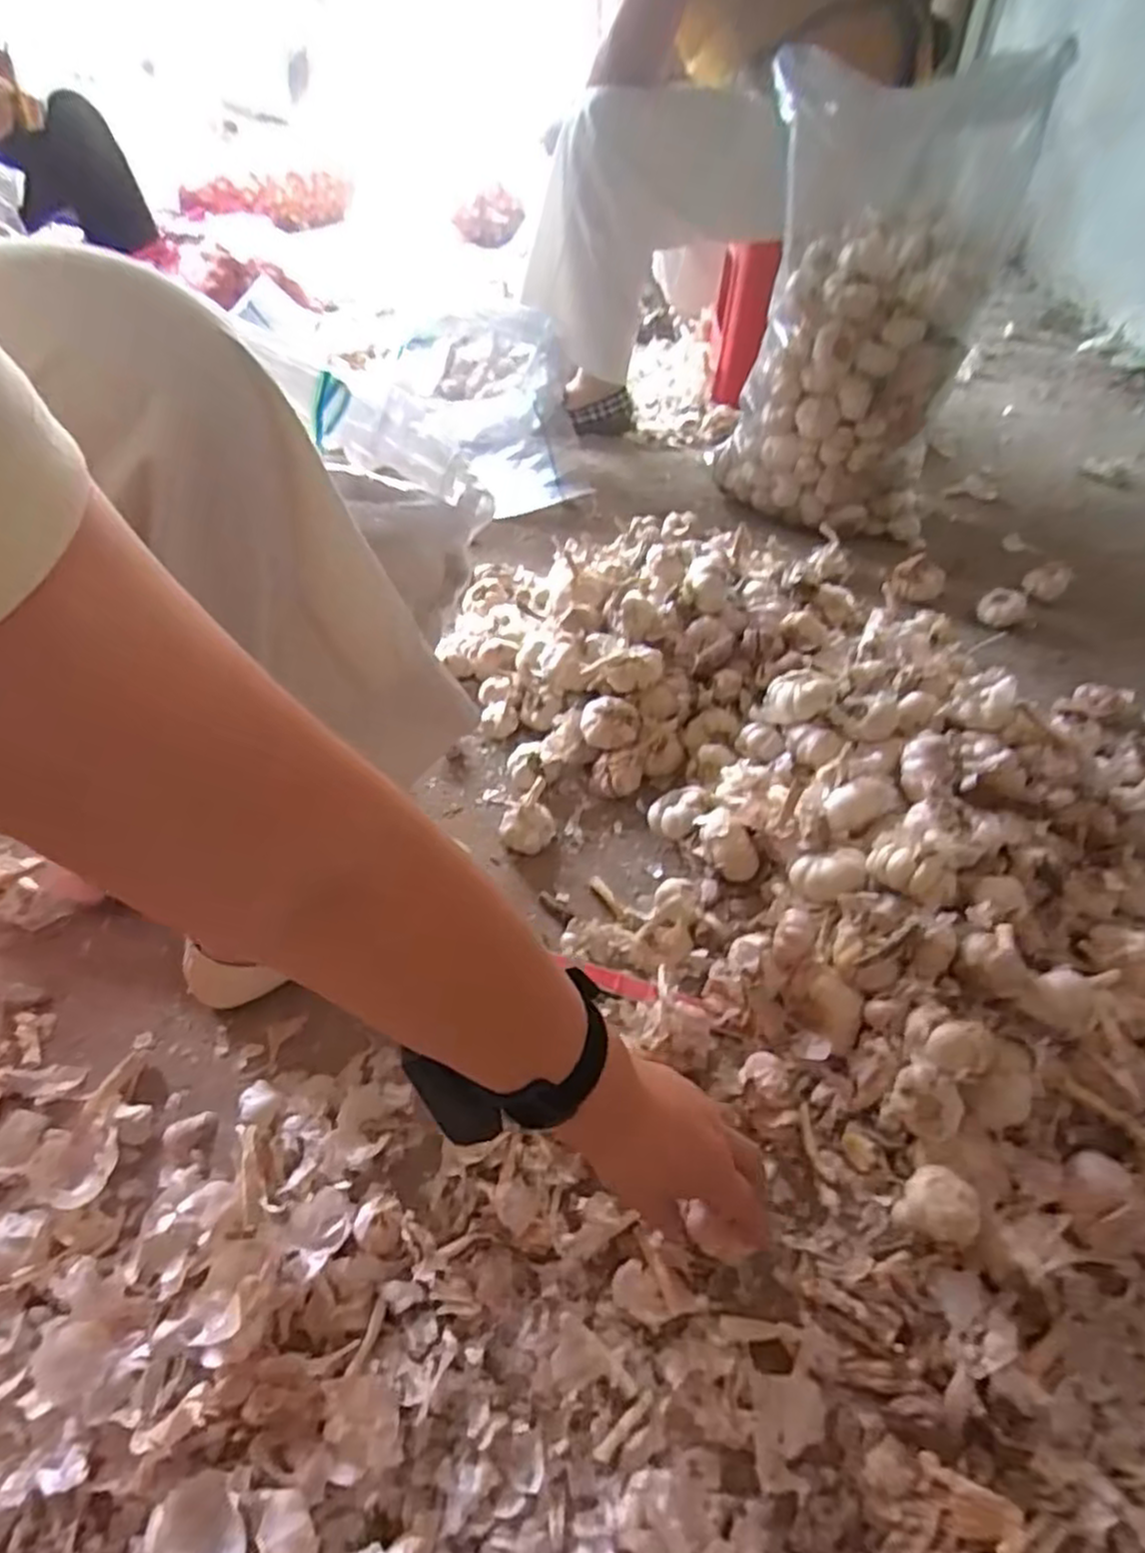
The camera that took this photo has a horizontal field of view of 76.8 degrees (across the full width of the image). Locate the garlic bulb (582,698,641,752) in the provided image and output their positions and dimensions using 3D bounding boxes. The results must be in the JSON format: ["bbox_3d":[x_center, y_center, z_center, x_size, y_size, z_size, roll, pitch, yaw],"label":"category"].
[{"bbox_3d":[0.039,-0.052,0.747,0.058,0.042,0.046,10,46,11],"label":"garlic bulb"}]

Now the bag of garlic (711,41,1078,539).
[{"bbox_3d":[0.391,-0.629,1.010,0.317,0.506,0.275,15,48,16],"label":"bag of garlic"}]

